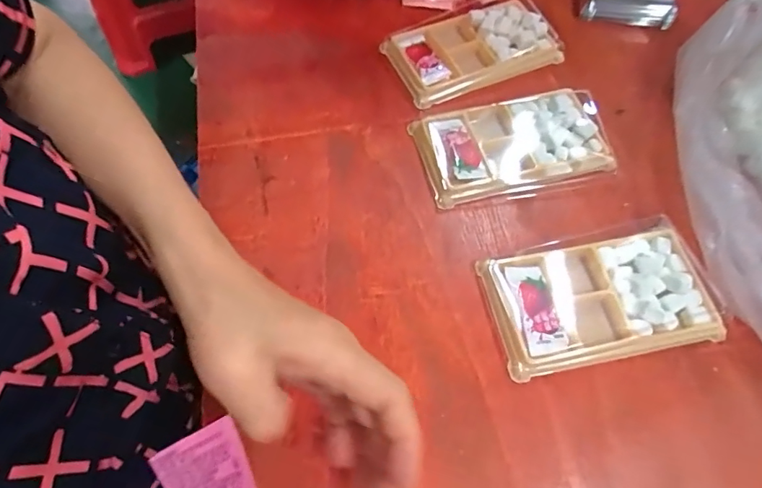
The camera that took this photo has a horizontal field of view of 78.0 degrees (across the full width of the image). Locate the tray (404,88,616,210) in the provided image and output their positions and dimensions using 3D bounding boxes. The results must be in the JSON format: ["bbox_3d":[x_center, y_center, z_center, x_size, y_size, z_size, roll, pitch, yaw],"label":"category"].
[{"bbox_3d":[0.096,-0.074,0.348,0.132,0.015,0.076,-11,63,-5],"label":"tray"}]

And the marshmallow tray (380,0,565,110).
[{"bbox_3d":[0.075,-0.166,0.391,0.126,0.018,0.077,-20,64,-10],"label":"marshmallow tray"}]

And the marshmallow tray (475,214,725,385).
[{"bbox_3d":[0.134,0.032,0.295,0.130,0.013,0.079,-14,64,-3],"label":"marshmallow tray"}]

